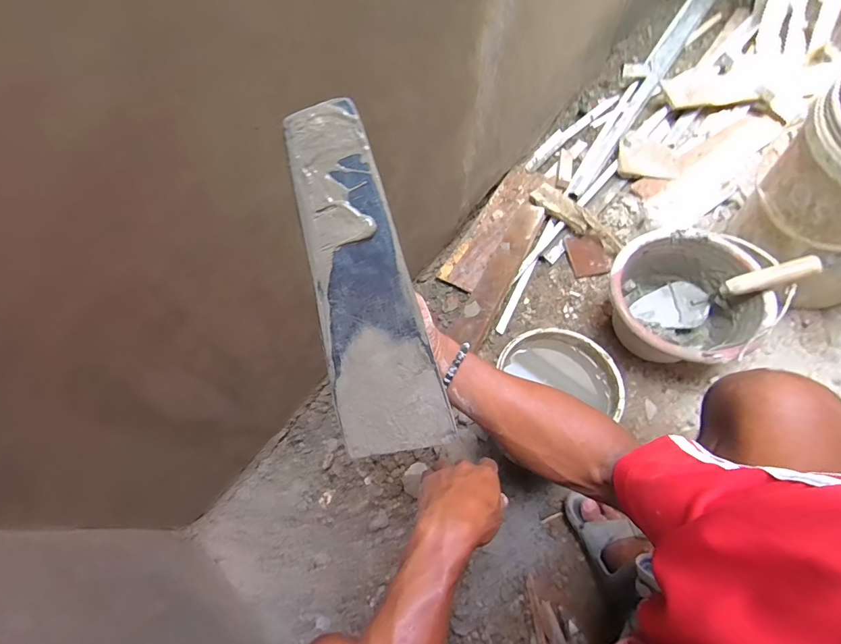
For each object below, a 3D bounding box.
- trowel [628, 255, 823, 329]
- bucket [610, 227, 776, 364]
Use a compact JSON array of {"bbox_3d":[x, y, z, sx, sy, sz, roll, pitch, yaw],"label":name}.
[{"bbox_3d":[0.519,-0.048,0.718,0.260,0.067,0.084,-20,53,39],"label":"trowel"},{"bbox_3d":[0.457,-0.024,0.755,0.234,0.169,0.228,-1,62,1],"label":"bucket"}]

